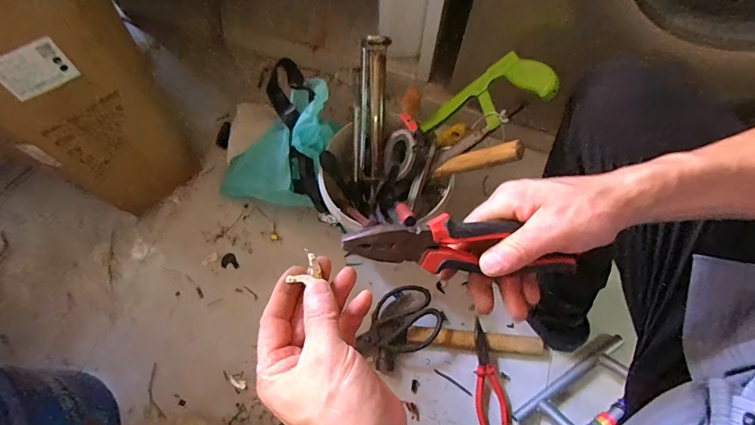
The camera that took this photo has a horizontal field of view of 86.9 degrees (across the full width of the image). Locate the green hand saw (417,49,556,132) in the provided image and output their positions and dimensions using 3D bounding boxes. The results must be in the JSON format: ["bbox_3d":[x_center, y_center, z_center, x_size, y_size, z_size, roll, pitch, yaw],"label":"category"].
[{"bbox_3d":[0.167,-0.181,0.633,0.033,0.227,0.098,27,64,-37],"label":"green hand saw"}]

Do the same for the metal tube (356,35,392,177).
[{"bbox_3d":[-0.011,-0.179,0.697,0.051,0.042,0.236,3,94,0],"label":"metal tube"}]

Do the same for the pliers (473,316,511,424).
[{"bbox_3d":[0.192,0.285,0.697,0.054,0.017,0.188,-8,86,-5],"label":"pliers"}]

